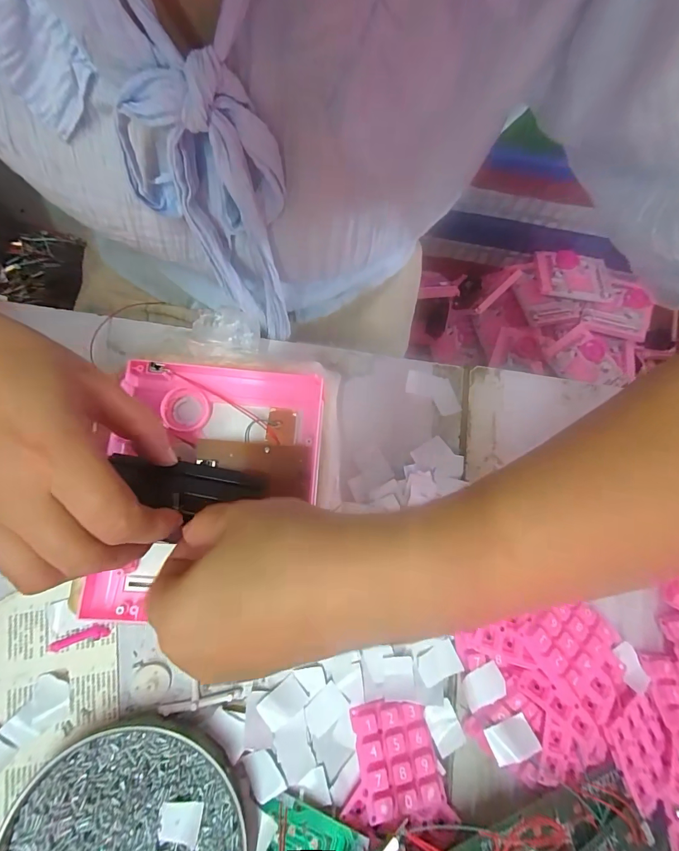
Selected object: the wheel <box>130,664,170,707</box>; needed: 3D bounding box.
[{"bbox_3d":[-0.125,0.171,0.253,0.023,0.008,0.025,1,77,-5],"label":"wheel"}]

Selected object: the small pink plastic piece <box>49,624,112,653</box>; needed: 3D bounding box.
[{"bbox_3d":[-0.173,0.141,0.255,0.037,0.004,0.009,-14,79,-8],"label":"small pink plastic piece"}]

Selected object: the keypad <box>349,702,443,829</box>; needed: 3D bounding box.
[{"bbox_3d":[0.036,0.211,0.247,0.048,0.014,0.056,-10,78,-7],"label":"keypad"}]

